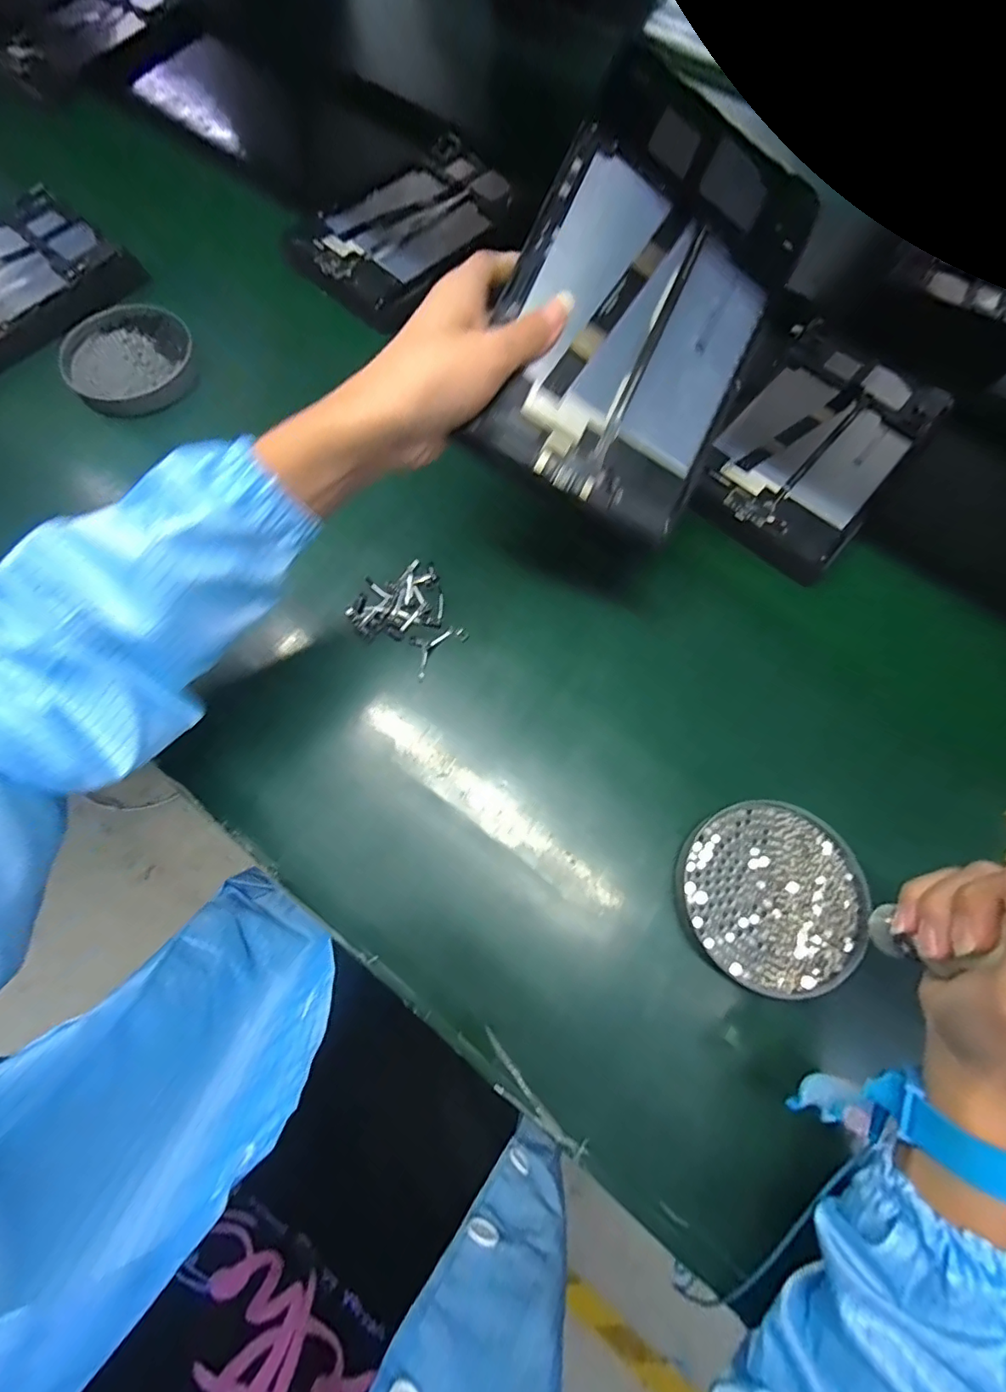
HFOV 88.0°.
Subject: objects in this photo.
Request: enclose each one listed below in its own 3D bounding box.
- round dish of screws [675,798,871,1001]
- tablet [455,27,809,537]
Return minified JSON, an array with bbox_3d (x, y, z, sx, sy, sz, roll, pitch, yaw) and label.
[{"bbox_3d":[0.172,0.125,0.334,0.111,0.016,0.113,1,70,-2],"label":"round dish of screws"},{"bbox_3d":[0.085,-0.231,0.310,0.148,0.008,0.244,26,89,-13],"label":"tablet"}]

